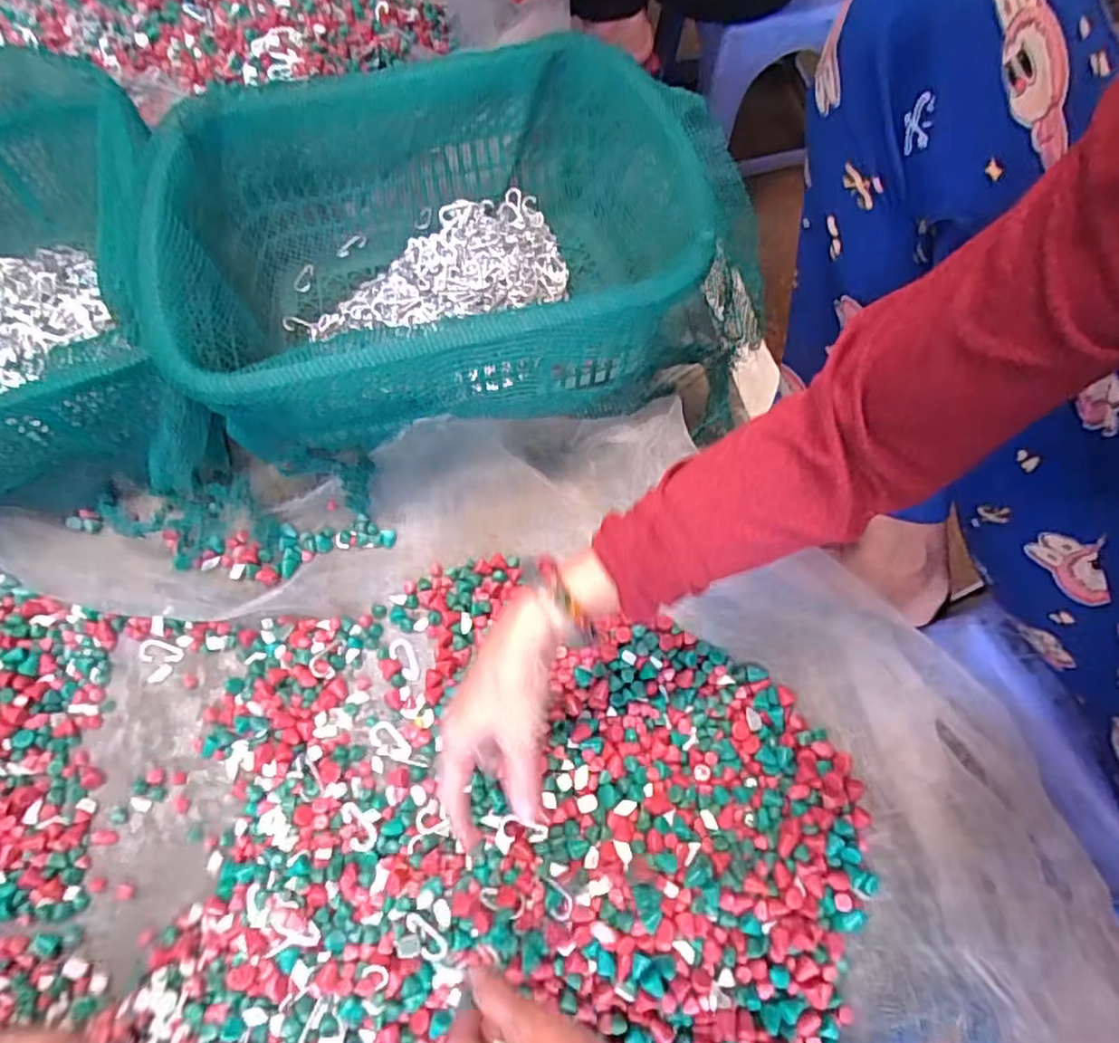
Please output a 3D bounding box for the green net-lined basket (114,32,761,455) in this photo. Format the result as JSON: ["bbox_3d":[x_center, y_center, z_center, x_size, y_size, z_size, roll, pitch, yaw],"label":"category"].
[{"bbox_3d":[-0.106,-0.233,0.601,0.504,0.168,0.326,-13,67,-8],"label":"green net-lined basket"}]

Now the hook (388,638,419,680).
[{"bbox_3d":[-0.130,0.115,0.549,0.019,0.004,0.038,-31,67,-15],"label":"hook"}]

